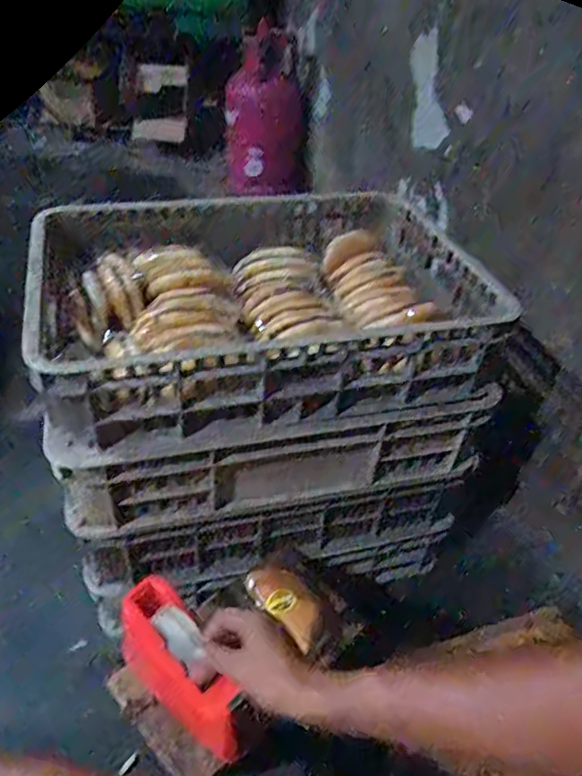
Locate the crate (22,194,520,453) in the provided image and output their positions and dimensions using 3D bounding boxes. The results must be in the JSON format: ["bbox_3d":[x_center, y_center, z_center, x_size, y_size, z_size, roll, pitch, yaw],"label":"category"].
[{"bbox_3d":[-0.025,-0.162,0.913,0.670,0.121,0.511,-5,39,-12],"label":"crate"}]

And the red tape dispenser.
[{"bbox_3d":[-0.129,0.328,0.690,0.077,0.124,0.206,-25,59,-32],"label":"red tape dispenser"}]

